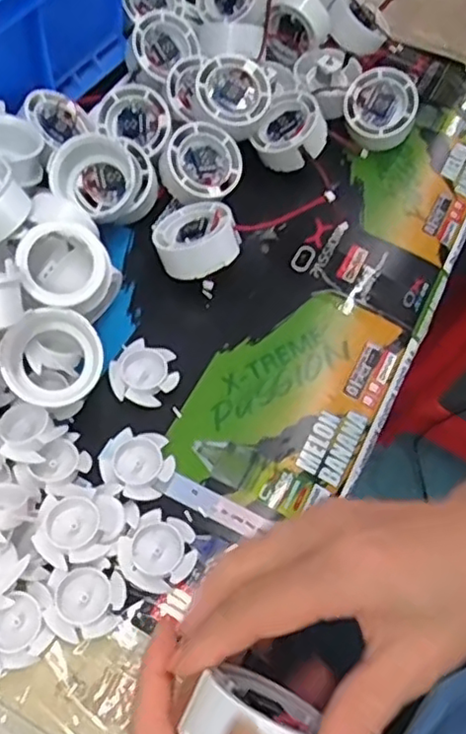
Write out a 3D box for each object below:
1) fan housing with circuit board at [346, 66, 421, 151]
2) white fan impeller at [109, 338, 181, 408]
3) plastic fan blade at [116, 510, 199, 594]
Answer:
[{"bbox_3d":[0.113,-0.198,0.495,0.055,0.023,0.054,42,101,8],"label":"fan housing with circuit board"},{"bbox_3d":[-0.055,0.005,0.394,0.038,0.014,0.036,23,63,9],"label":"white fan impeller"},{"bbox_3d":[-0.040,0.099,0.344,0.037,0.011,0.040,1,62,-3],"label":"plastic fan blade"}]

